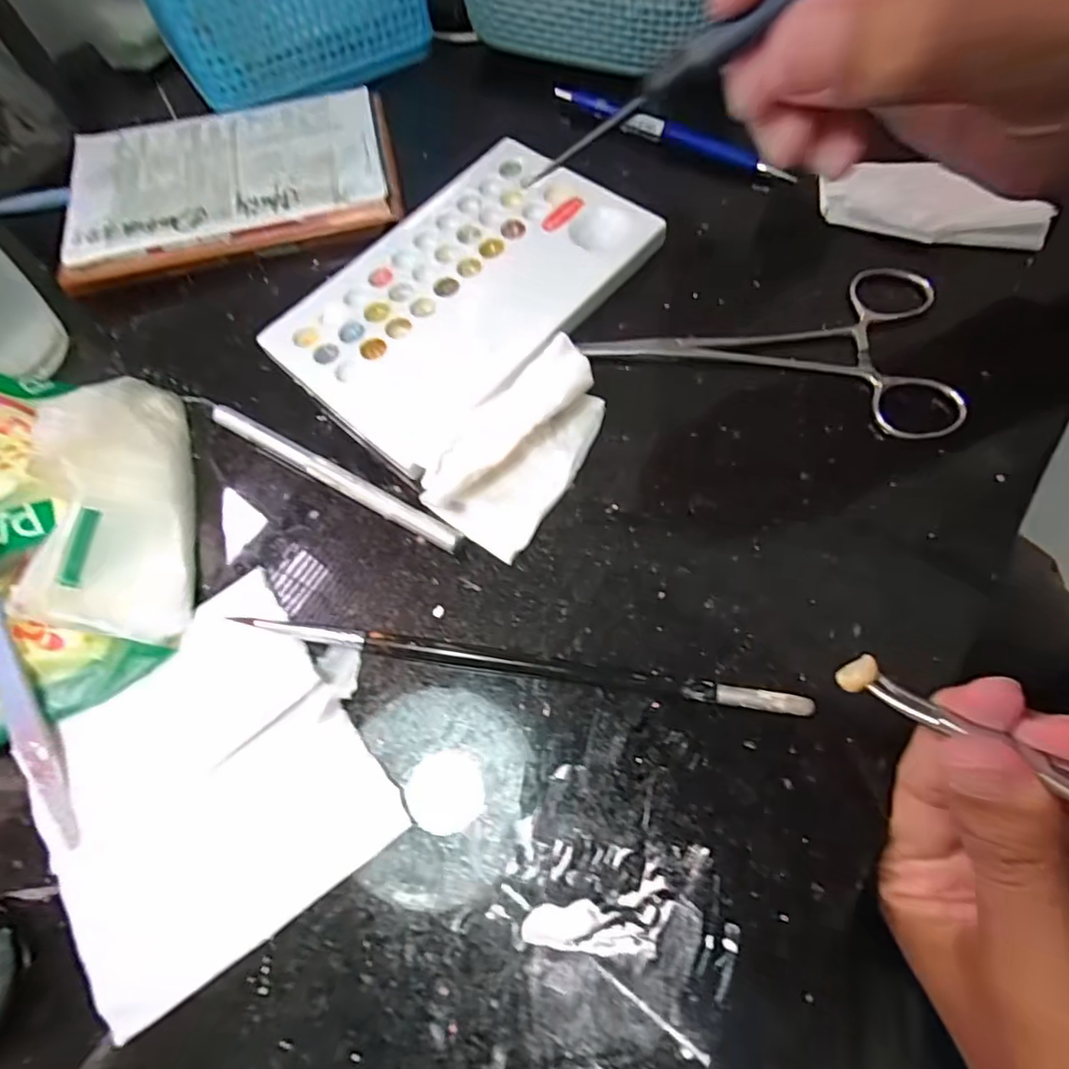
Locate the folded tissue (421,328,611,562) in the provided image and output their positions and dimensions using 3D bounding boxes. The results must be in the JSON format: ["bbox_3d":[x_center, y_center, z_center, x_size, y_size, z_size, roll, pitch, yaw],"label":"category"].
[{"bbox_3d":[-0.005,-0.035,0.215,0.044,0.016,0.078,32,73,13],"label":"folded tissue"}]

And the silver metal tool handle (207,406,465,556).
[{"bbox_3d":[-0.077,-0.023,0.221,0.116,0.004,0.008,28,93,16],"label":"silver metal tool handle"}]

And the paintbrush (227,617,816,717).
[{"bbox_3d":[-0.007,0.040,0.189,0.180,0.008,0.008,8,70,5],"label":"paintbrush"}]

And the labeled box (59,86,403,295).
[{"bbox_3d":[-0.144,-0.170,0.285,0.149,0.018,0.093,-13,69,-3],"label":"labeled box"}]

